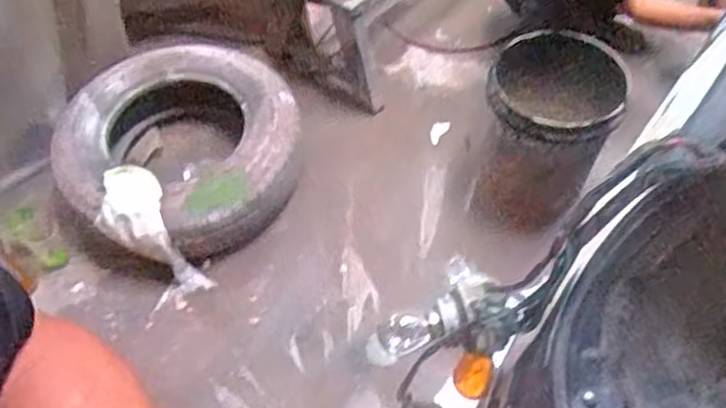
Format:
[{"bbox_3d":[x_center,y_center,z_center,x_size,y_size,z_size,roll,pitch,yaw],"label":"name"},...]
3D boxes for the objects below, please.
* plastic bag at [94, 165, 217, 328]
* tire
[{"bbox_3d":[-0.514,0.082,1.575,0.164,0.227,0.298,-31,60,-19],"label":"plastic bag"},{"bbox_3d":[-0.468,-0.157,1.711,0.594,0.175,0.606,-29,59,-19],"label":"tire"}]

